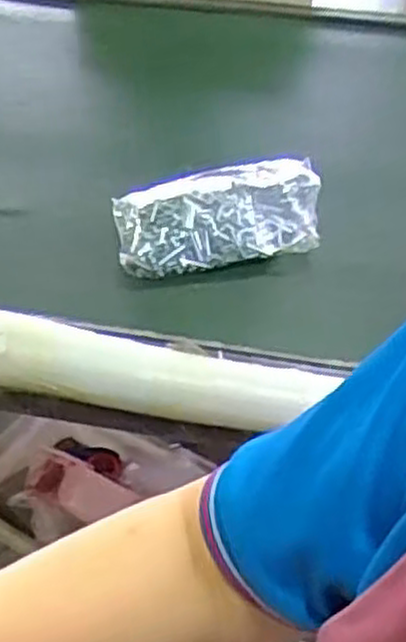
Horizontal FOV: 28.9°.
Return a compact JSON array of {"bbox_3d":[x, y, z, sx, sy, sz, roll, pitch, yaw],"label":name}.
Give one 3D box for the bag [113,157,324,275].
[{"bbox_3d":[0.020,-0.137,1.001,0.263,0.073,0.144,-9,41,-11],"label":"bag"}]

